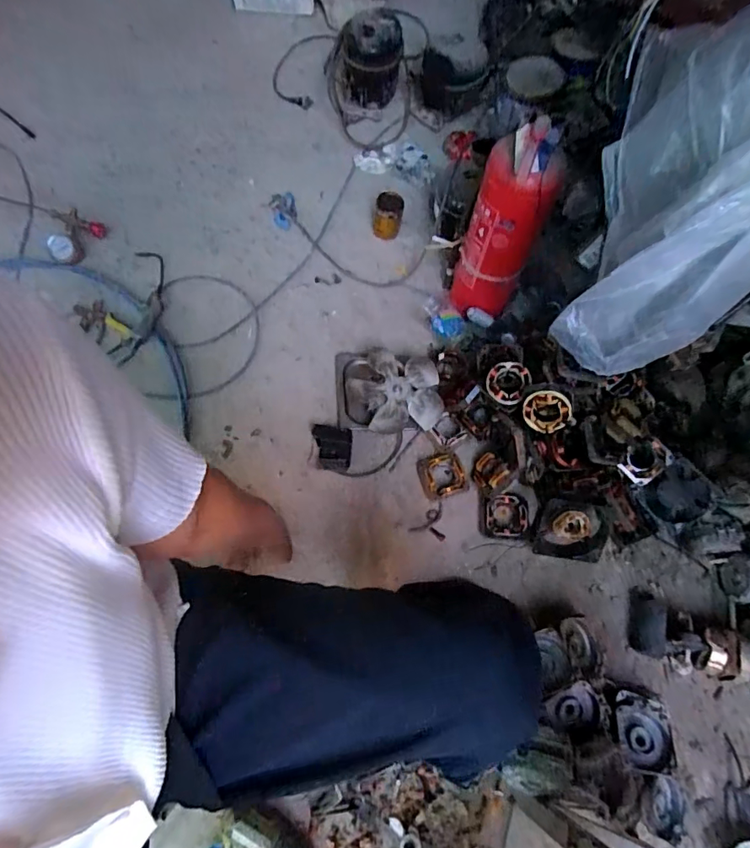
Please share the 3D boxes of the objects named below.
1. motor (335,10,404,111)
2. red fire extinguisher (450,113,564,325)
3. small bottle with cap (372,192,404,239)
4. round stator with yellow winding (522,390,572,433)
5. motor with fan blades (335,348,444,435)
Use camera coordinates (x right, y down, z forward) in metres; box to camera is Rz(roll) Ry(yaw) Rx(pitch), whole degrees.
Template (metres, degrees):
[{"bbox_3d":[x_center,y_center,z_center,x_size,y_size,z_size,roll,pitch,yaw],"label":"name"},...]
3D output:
[{"bbox_3d":[-0.021,-0.949,1.288,0.159,0.161,0.168,2,66,-4],"label":"motor"},{"bbox_3d":[0.230,-0.341,0.930,0.128,0.431,0.101,22,66,5],"label":"red fire extinguisher"},{"bbox_3d":[0.031,-0.481,1.161,0.069,0.117,0.056,7,65,-2],"label":"small bottle with cap"},{"bbox_3d":[0.299,-0.023,0.862,0.076,0.076,0.025,8,26,16],"label":"round stator with yellow winding"},{"bbox_3d":[0.026,-0.067,0.983,0.199,0.077,0.198,-3,66,-6],"label":"motor with fan blades"}]

